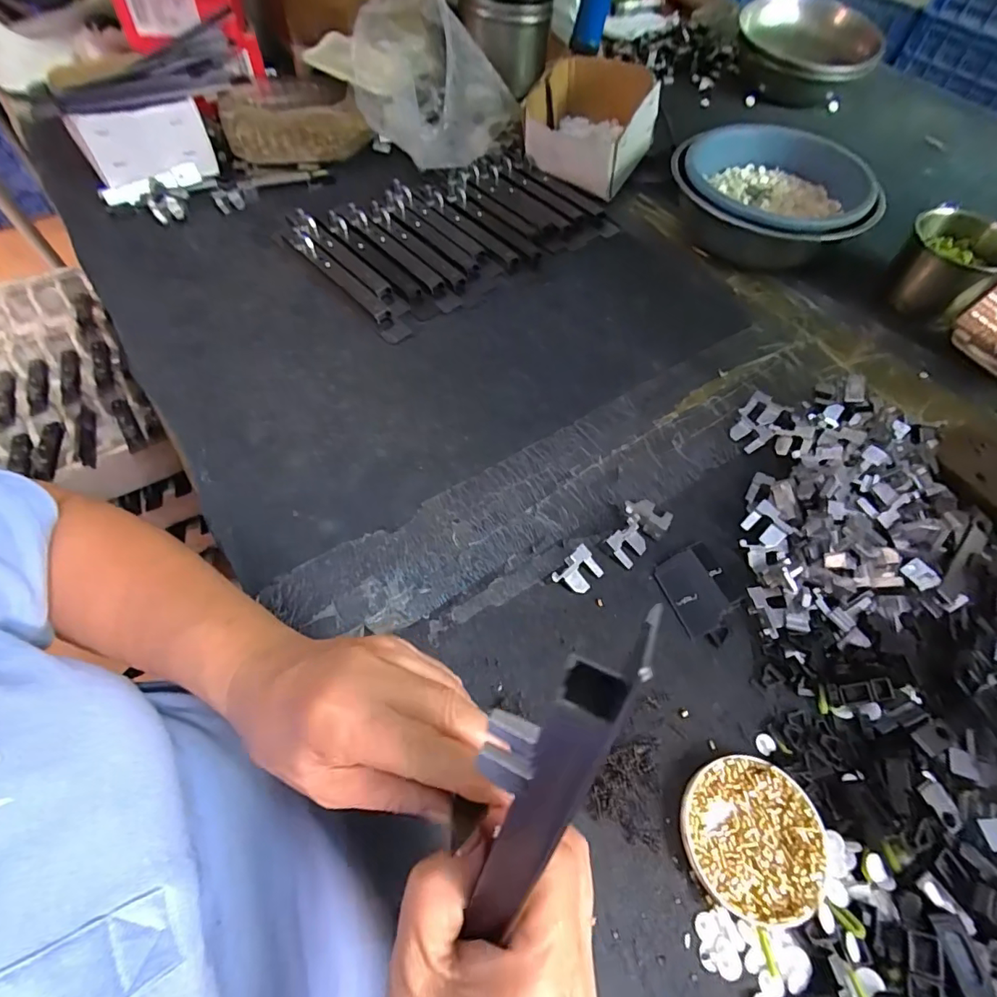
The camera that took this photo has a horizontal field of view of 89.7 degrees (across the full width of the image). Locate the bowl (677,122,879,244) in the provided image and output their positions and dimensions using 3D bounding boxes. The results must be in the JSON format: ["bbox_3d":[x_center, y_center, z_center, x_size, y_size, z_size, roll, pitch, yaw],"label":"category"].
[{"bbox_3d":[0.313,-0.344,0.575,0.209,0.078,0.197,1,60,-1],"label":"bowl"}]

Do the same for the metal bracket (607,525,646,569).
[{"bbox_3d":[0.097,0.034,0.372,0.031,0.007,0.027,-32,92,-28],"label":"metal bracket"}]

